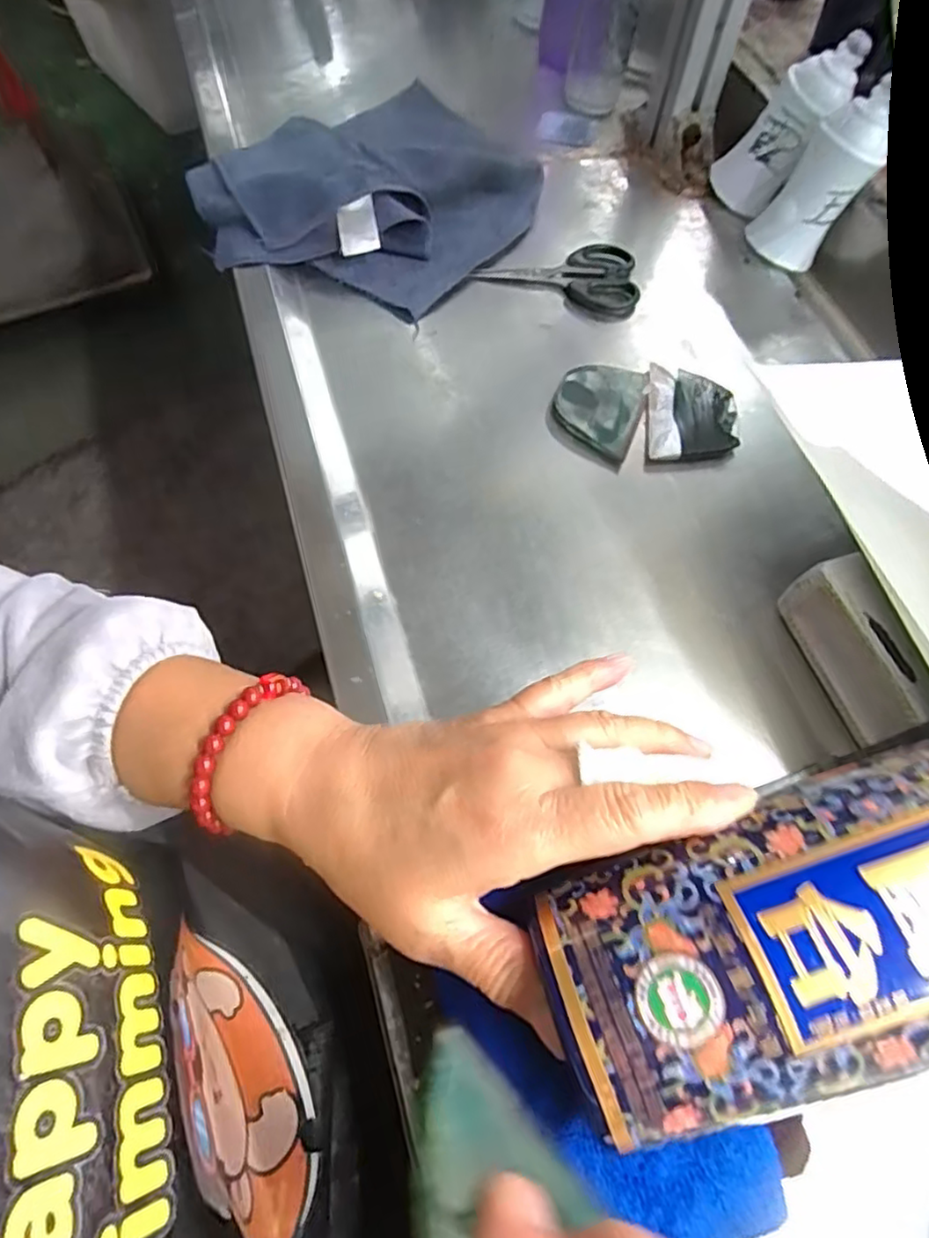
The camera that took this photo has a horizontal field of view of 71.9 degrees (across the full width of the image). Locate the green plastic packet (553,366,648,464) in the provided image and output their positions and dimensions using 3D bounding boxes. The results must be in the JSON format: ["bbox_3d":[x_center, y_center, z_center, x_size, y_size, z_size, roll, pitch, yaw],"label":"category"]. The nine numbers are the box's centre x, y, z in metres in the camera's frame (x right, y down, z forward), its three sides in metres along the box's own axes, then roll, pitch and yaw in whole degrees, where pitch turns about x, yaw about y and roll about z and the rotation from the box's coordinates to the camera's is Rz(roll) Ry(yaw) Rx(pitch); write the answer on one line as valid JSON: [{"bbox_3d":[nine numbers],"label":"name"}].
[{"bbox_3d":[0.093,-0.147,0.437,0.057,0.011,0.078,20,66,8],"label":"green plastic packet"}]

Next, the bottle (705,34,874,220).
[{"bbox_3d":[0.259,-0.392,0.515,0.042,0.114,0.056,-30,81,-39],"label":"bottle"}]

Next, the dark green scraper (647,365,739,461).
[{"bbox_3d":[0.154,-0.138,0.436,0.059,0.008,0.079,7,65,2],"label":"dark green scraper"}]

